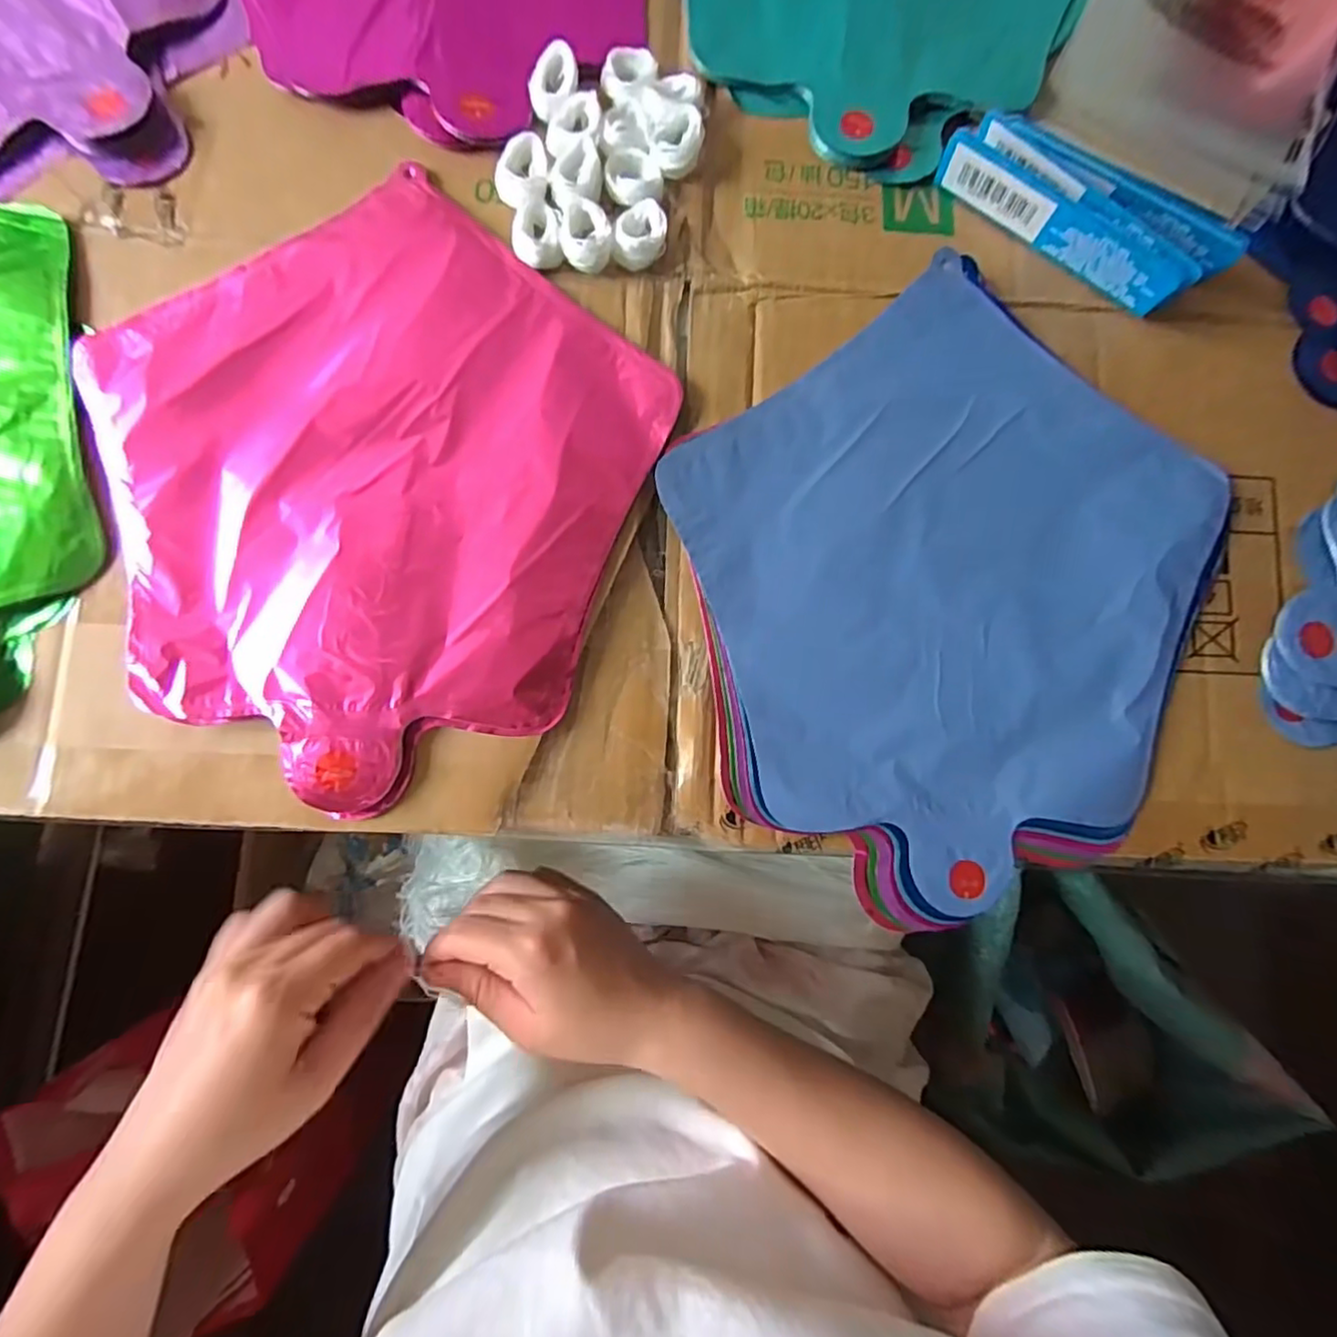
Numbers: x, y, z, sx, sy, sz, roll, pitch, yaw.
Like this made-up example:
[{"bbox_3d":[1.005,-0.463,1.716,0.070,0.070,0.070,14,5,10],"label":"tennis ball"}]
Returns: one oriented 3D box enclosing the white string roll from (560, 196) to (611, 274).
[{"bbox_3d":[-0.037,-0.192,0.276,0.022,0.009,0.030,-10,83,-4],"label":"white string roll"}]

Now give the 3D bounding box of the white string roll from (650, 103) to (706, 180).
[{"bbox_3d":[0.004,-0.238,0.285,0.023,0.015,0.030,5,82,-2],"label":"white string roll"}]

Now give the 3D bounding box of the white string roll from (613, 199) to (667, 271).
[{"bbox_3d":[-0.012,-0.193,0.280,0.022,0.010,0.028,8,82,-1],"label":"white string roll"}]

